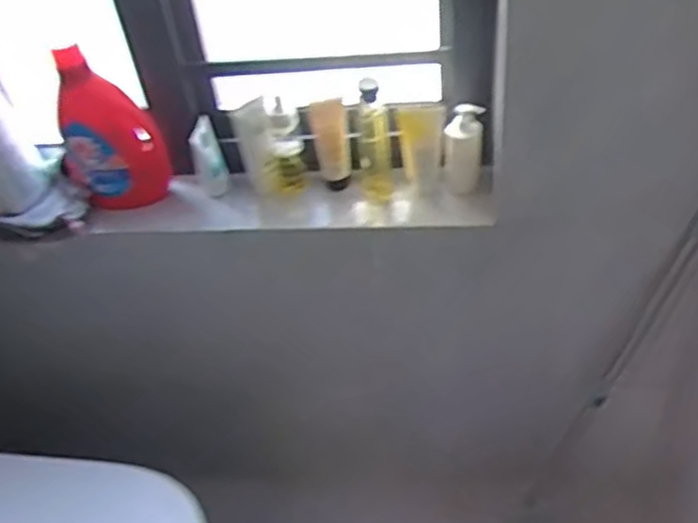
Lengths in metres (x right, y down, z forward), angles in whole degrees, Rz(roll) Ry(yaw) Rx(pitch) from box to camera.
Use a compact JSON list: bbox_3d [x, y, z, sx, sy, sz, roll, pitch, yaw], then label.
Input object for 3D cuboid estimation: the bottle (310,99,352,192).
[{"bbox_3d":[-0.026,-0.195,1.262,0.060,0.167,0.031,-9,42,-1],"label":"bottle"}]

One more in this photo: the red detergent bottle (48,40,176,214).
[{"bbox_3d":[-0.407,-0.219,1.253,0.162,0.293,0.133,-19,43,-12],"label":"red detergent bottle"}]

